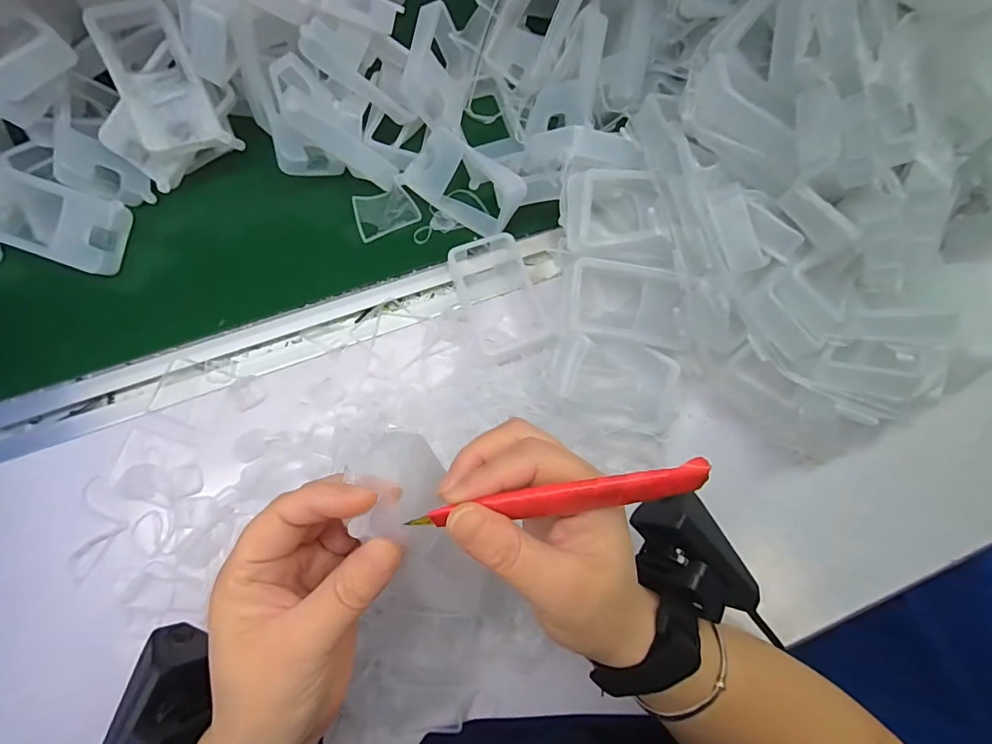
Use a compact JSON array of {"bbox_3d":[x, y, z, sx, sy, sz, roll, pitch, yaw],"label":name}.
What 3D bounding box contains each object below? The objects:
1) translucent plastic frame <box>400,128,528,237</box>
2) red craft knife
[{"bbox_3d":[-0.022,-0.150,0.372,0.099,0.036,0.056,34,109,13],"label":"translucent plastic frame"},{"bbox_3d":[0.024,0.048,0.175,0.112,0.006,0.012,-10,80,6],"label":"red craft knife"}]

